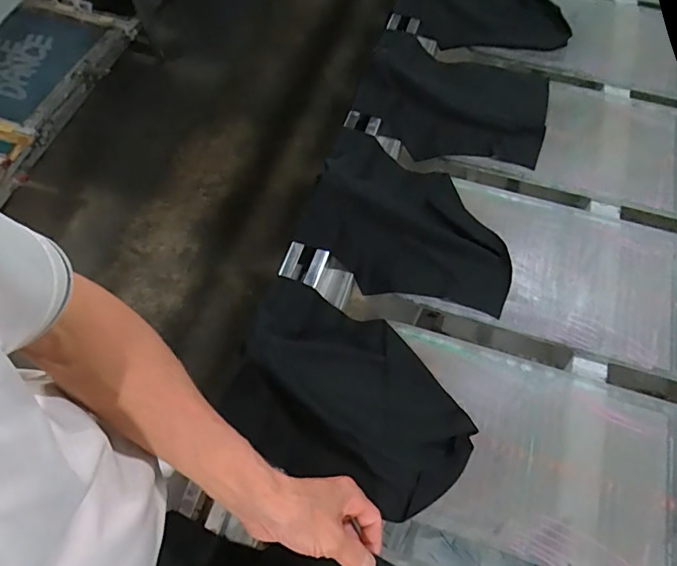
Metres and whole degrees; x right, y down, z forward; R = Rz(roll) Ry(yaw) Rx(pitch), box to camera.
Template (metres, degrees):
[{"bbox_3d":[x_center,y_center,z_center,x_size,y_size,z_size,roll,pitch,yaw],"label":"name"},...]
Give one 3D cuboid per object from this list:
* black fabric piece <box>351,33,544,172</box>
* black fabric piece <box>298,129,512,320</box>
[{"bbox_3d":[0.161,-0.261,0.647,0.252,0.032,0.187,14,64,6],"label":"black fabric piece"},{"bbox_3d":[0.086,-0.072,0.570,0.272,0.046,0.183,27,66,12],"label":"black fabric piece"}]

